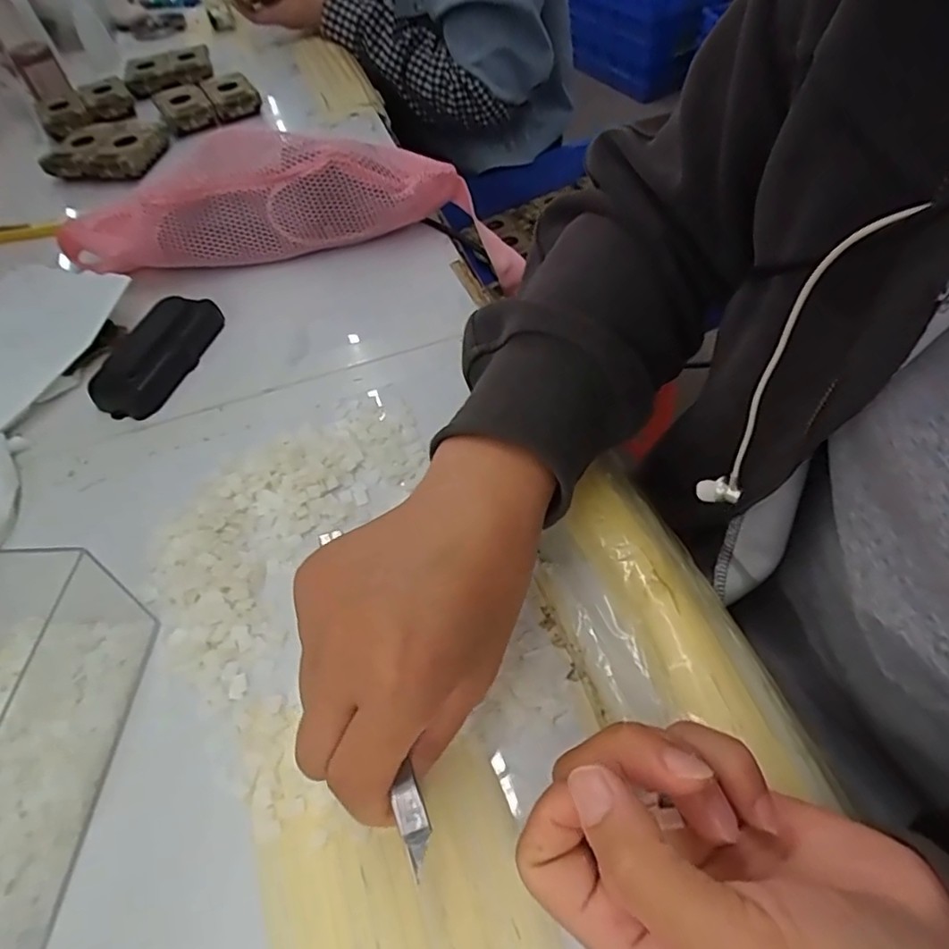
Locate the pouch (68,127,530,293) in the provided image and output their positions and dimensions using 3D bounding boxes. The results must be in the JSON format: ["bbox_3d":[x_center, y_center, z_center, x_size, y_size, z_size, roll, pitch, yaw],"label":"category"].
[{"bbox_3d":[-0.153,-0.211,0.479,0.351,0.097,0.079,-2,53,4],"label":"pouch"}]

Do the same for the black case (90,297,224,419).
[{"bbox_3d":[-0.220,-0.088,0.427,0.044,0.029,0.104,14,56,15],"label":"black case"}]

